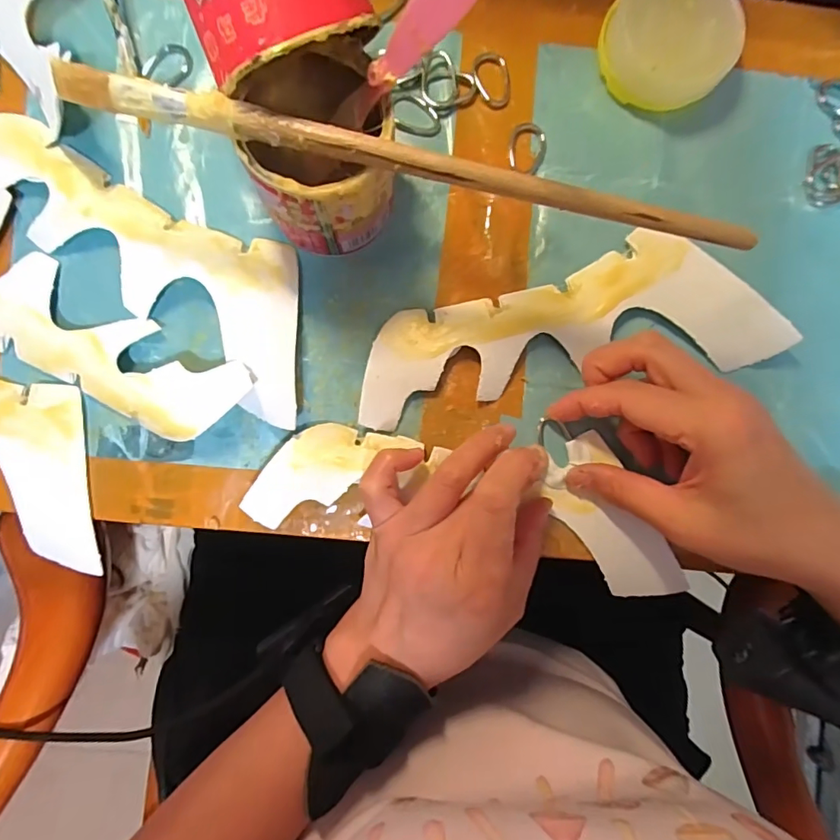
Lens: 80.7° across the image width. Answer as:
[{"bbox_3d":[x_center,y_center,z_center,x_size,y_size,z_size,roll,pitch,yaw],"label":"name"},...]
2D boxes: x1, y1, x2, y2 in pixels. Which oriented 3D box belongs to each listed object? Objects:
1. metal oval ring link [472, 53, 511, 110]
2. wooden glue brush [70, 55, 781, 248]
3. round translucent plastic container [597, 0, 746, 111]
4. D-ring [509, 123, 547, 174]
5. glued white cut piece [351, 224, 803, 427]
[{"bbox_3d":[0.038,-0.181,0.262,0.020,0.005,0.027,-4,90,-4],"label":"metal oval ring link"},{"bbox_3d":[0.002,-0.096,0.184,0.260,0.009,0.011,11,88,-4],"label":"wooden glue brush"},{"bbox_3d":[0.129,-0.195,0.257,0.062,0.027,0.063,0,89,-4],"label":"round translucent plastic container"},{"bbox_3d":[0.058,-0.146,0.264,0.020,0.004,0.029,7,89,-4],"label":"D-ring"},{"bbox_3d":[0.077,-0.051,0.259,0.219,0.016,0.072,-10,90,-4],"label":"glued white cut piece"}]

